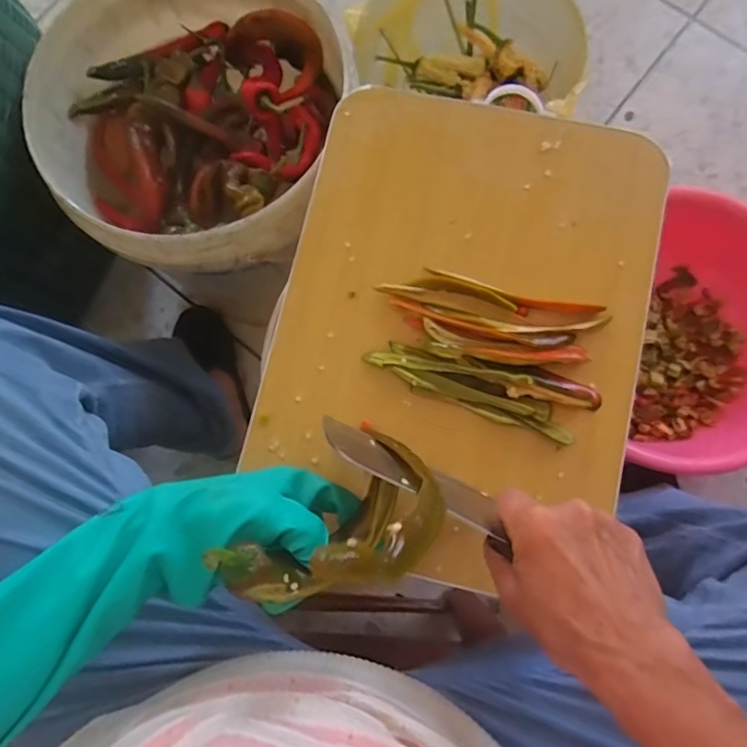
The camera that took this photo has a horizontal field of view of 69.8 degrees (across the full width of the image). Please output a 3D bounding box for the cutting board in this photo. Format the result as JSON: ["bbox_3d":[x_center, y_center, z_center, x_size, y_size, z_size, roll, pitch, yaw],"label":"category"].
[{"bbox_3d":[0.070,-0.046,0.433,0.286,0.023,0.382,13,80,3],"label":"cutting board"}]

